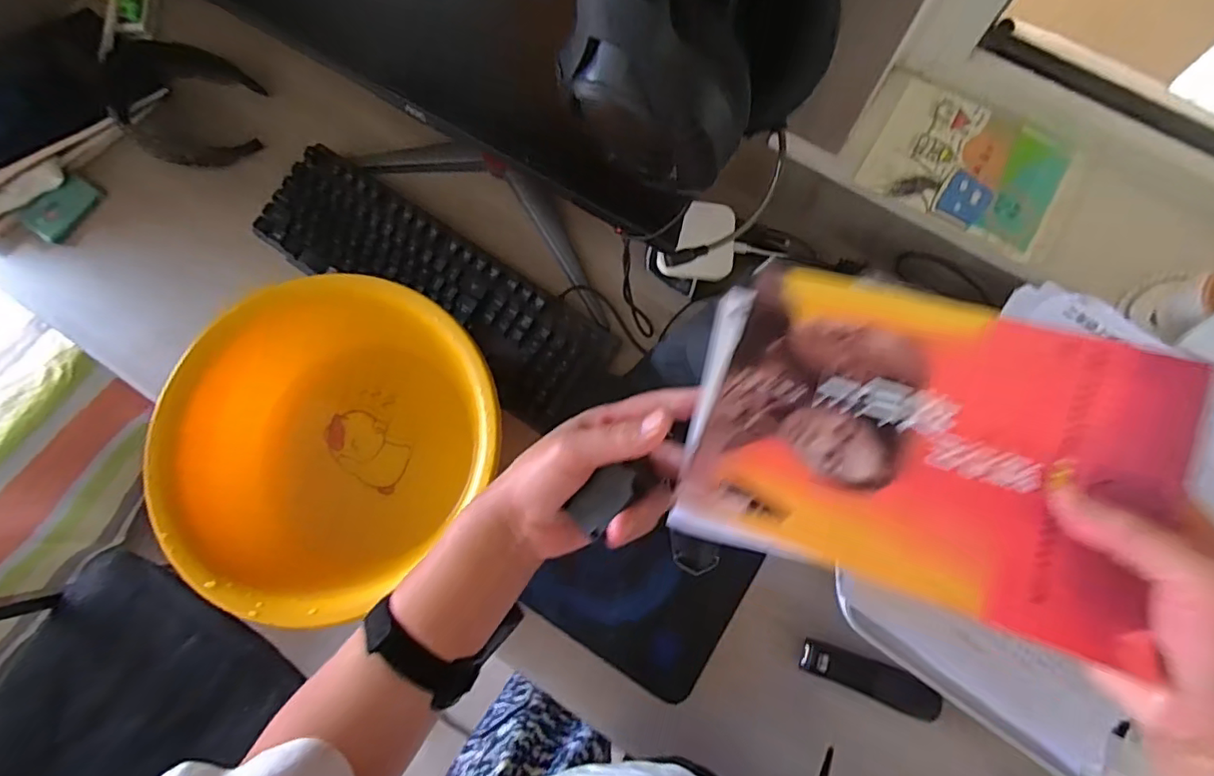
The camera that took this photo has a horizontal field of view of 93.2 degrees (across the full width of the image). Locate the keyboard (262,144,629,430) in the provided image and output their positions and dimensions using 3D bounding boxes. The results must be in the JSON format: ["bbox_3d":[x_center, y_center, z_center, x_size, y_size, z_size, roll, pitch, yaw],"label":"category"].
[{"bbox_3d":[-0.198,-0.116,0.645,0.424,0.032,0.127,33,79,8],"label":"keyboard"}]

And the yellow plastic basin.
[{"bbox_3d":[-0.256,0.056,0.567,0.294,0.122,0.305,43,81,10],"label":"yellow plastic basin"}]

